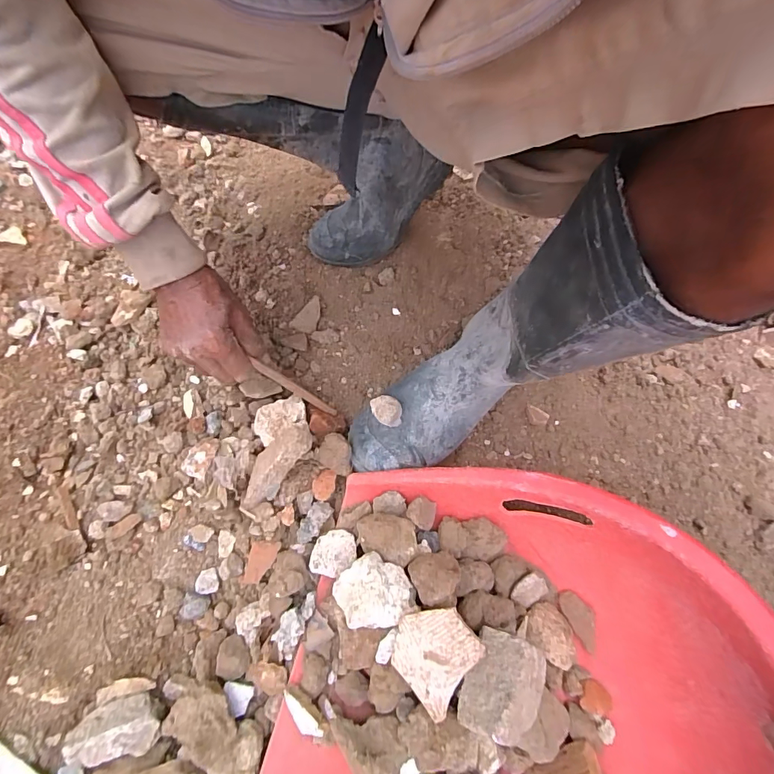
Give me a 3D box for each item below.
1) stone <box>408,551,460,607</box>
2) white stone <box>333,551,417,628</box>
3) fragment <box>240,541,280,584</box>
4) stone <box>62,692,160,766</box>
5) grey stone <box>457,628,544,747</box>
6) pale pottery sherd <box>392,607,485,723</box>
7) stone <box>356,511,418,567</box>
[{"bbox_3d":[0.045,0.174,0.386,0.042,0.036,0.042,2,66,-5],"label":"stone"},{"bbox_3d":[-0.013,0.196,0.400,0.063,0.046,0.064,2,66,-5],"label":"white stone"},{"bbox_3d":[-0.135,0.183,0.442,0.027,0.011,0.049,24,67,8],"label":"fragment"},{"bbox_3d":[-0.243,0.310,0.381,0.072,0.047,0.042,-9,67,-7],"label":"stone"},{"bbox_3d":[0.100,0.256,0.358,0.050,0.059,0.077,3,49,36],"label":"grey stone"},{"bbox_3d":[0.043,0.223,0.355,0.070,0.012,0.070,-8,69,22],"label":"pale pottery sherd"},{"bbox_3d":[-0.001,0.151,0.419,0.059,0.041,0.042,16,66,2],"label":"stone"}]

